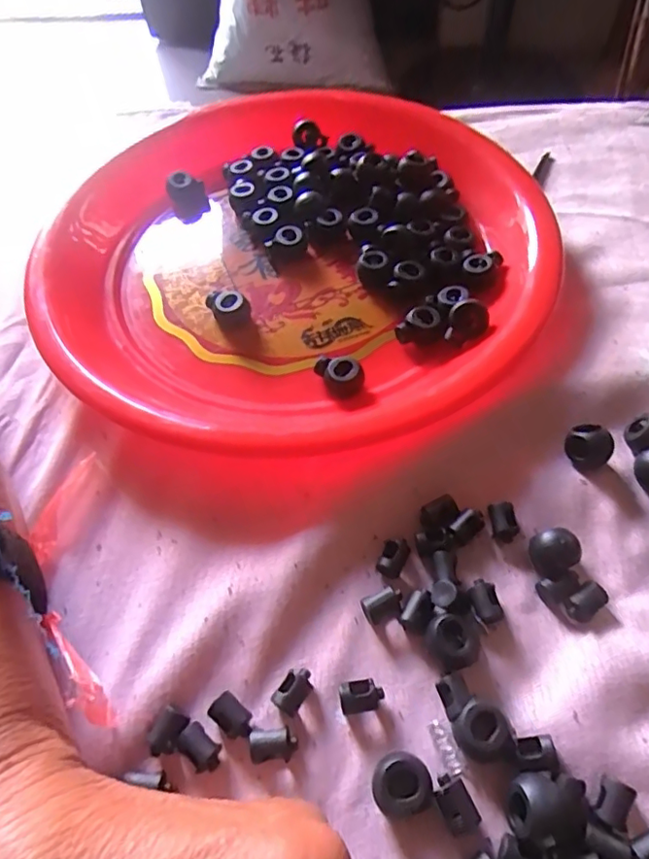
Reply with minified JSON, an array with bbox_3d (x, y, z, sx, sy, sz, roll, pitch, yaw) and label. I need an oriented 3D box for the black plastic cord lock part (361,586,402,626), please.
[{"bbox_3d":[0.021,0.064,0.204,0.015,0.009,0.009,-28,60,-14],"label":"black plastic cord lock part"}]

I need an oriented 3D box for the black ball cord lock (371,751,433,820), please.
[{"bbox_3d":[0.024,0.109,0.172,0.018,0.012,0.016,-15,58,-6],"label":"black ball cord lock"}]

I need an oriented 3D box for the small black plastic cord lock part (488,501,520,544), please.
[{"bbox_3d":[0.070,0.036,0.218,0.011,0.008,0.013,-6,57,0],"label":"small black plastic cord lock part"}]

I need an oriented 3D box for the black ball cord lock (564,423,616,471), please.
[{"bbox_3d":[0.107,0.007,0.225,0.017,0.015,0.013,38,67,24],"label":"black ball cord lock"}]

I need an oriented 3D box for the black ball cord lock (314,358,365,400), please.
[{"bbox_3d":[0.007,-0.025,0.255,0.016,0.013,0.021,-32,61,-16],"label":"black ball cord lock"}]

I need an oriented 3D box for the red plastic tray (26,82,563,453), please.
[{"bbox_3d":[-0.015,-0.096,0.290,0.246,0.029,0.247,-13,57,-5],"label":"red plastic tray"}]

